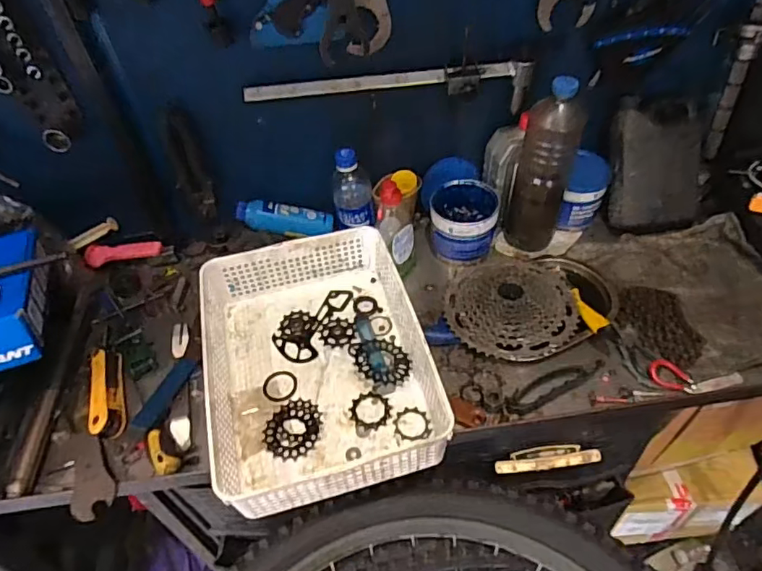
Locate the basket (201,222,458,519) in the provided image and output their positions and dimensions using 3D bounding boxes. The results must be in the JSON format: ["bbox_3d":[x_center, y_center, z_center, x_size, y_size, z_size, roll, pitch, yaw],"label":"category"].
[{"bbox_3d":[-0.079,0.086,0.648,0.246,0.088,0.325,-14,47,-7],"label":"basket"}]

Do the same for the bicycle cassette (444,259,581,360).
[{"bbox_3d":[0.180,0.022,0.733,0.175,0.050,0.184,-3,46,4],"label":"bicycle cassette"}]

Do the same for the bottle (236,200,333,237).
[{"bbox_3d":[-0.153,-0.105,0.846,0.149,0.039,0.039,7,44,-15],"label":"bottle"}]

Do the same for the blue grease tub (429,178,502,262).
[{"bbox_3d":[0.128,-0.098,0.821,0.100,0.081,0.099,6,48,12],"label":"blue grease tub"}]

